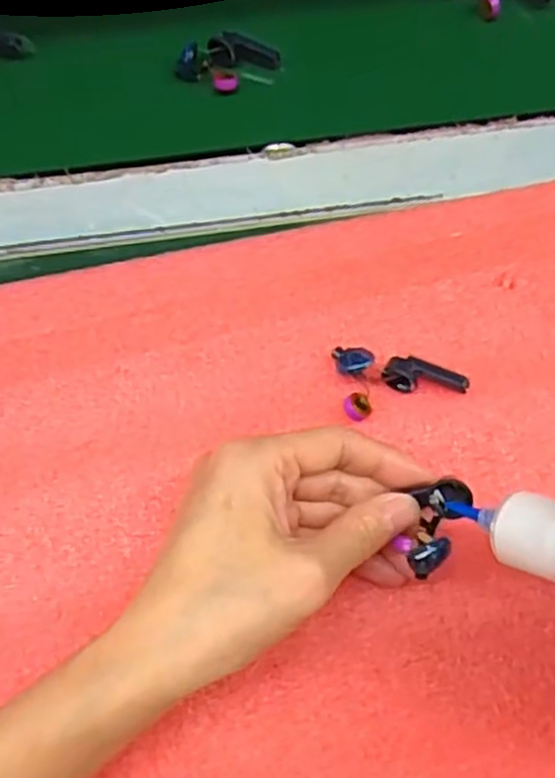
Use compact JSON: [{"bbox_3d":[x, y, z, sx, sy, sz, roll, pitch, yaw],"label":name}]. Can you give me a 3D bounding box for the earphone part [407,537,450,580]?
[{"bbox_3d":[0.051,0.055,0.243,0.015,0.006,0.009,-38,77,-11],"label":"earphone part"}]

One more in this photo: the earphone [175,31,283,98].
[{"bbox_3d":[-0.024,-0.160,0.358,0.048,0.014,0.025,-19,74,-6],"label":"earphone"}]

